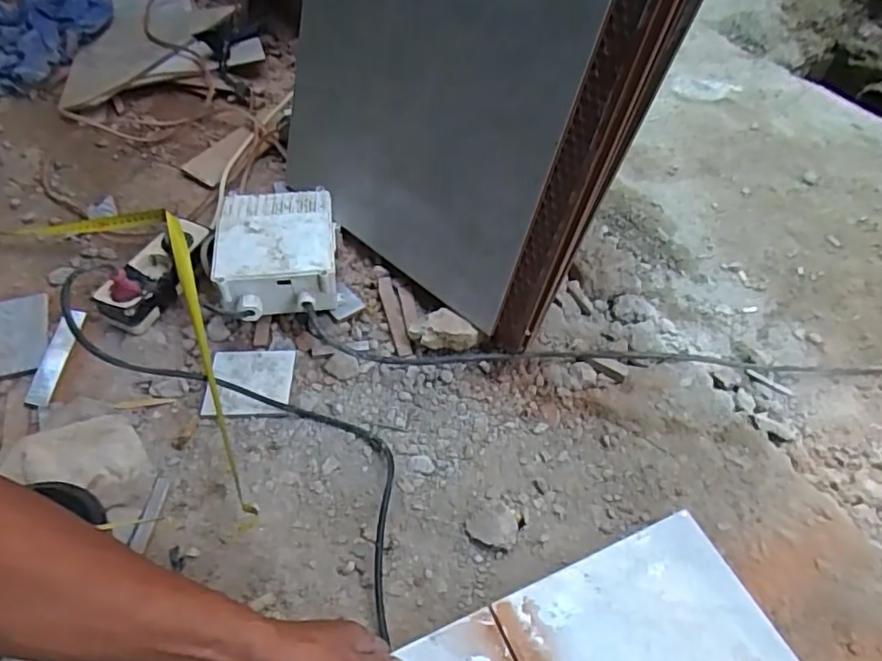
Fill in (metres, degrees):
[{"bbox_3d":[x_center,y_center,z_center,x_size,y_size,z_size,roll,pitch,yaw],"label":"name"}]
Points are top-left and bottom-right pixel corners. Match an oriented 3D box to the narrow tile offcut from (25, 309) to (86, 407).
[{"bbox_3d":[-0.433,0.028,0.682,0.026,0.008,0.129,8,52,-13],"label":"narrow tile offcut"}]

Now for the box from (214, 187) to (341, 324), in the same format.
[{"bbox_3d":[-0.192,-0.090,0.722,0.134,0.076,0.174,-7,51,-8],"label":"box"}]

